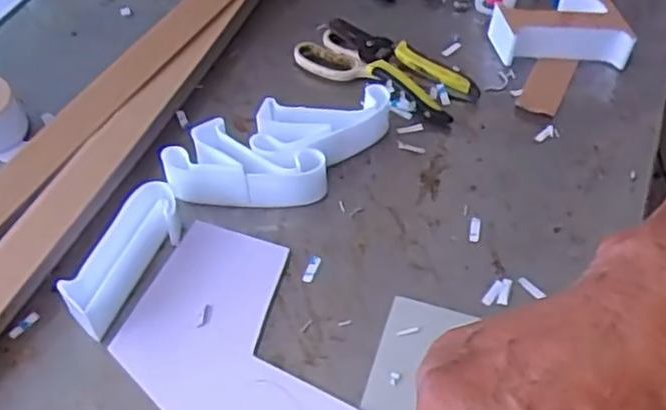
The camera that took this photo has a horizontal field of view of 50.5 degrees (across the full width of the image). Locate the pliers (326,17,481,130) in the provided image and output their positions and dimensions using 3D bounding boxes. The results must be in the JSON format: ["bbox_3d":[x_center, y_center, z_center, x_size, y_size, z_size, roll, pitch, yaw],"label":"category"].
[{"bbox_3d":[0.069,-0.147,0.728,0.066,0.024,0.171,-36,59,-26],"label":"pliers"}]

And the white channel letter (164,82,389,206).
[{"bbox_3d":[-0.045,-0.050,0.636,0.203,0.041,0.101,-5,50,-5],"label":"white channel letter"}]

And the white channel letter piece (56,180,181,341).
[{"bbox_3d":[-0.161,0.038,0.554,0.033,0.043,0.124,23,54,17],"label":"white channel letter piece"}]

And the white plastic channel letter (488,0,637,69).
[{"bbox_3d":[0.239,-0.188,0.747,0.136,0.049,0.073,1,50,1],"label":"white plastic channel letter"}]

